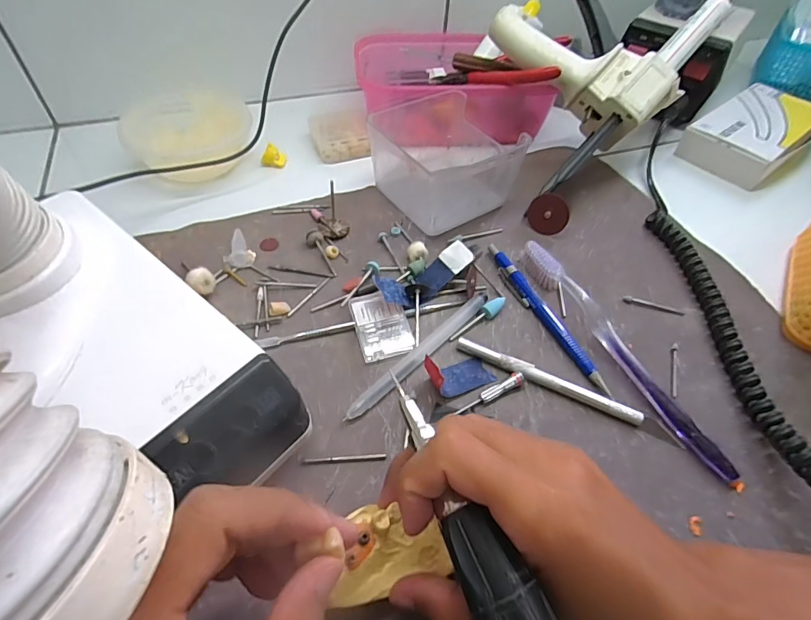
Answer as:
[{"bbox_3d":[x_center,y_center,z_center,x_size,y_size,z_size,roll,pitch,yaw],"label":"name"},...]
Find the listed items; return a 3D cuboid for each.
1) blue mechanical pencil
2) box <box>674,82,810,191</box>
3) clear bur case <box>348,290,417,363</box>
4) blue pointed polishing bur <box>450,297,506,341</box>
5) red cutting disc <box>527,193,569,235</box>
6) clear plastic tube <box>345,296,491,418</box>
[{"bbox_3d":[0.092,0.002,0.315,0.009,0.010,0.134,-18,54,-17],"label":"blue mechanical pencil"},{"bbox_3d":[0.348,-0.177,0.461,0.143,0.034,0.084,-33,60,-26],"label":"box"},{"bbox_3d":[-0.016,0.009,0.303,0.034,0.010,0.047,-12,53,-13],"label":"clear bur case"},{"bbox_3d":[0.050,0.006,0.310,0.048,0.010,0.009,-36,61,-27],"label":"blue pointed polishing bur"},{"bbox_3d":[0.112,-0.075,0.366,0.031,0.031,0.004,-7,6,33],"label":"red cutting disc"},{"bbox_3d":[0.010,0.026,0.293,0.012,0.008,0.124,38,59,24],"label":"clear plastic tube"}]

